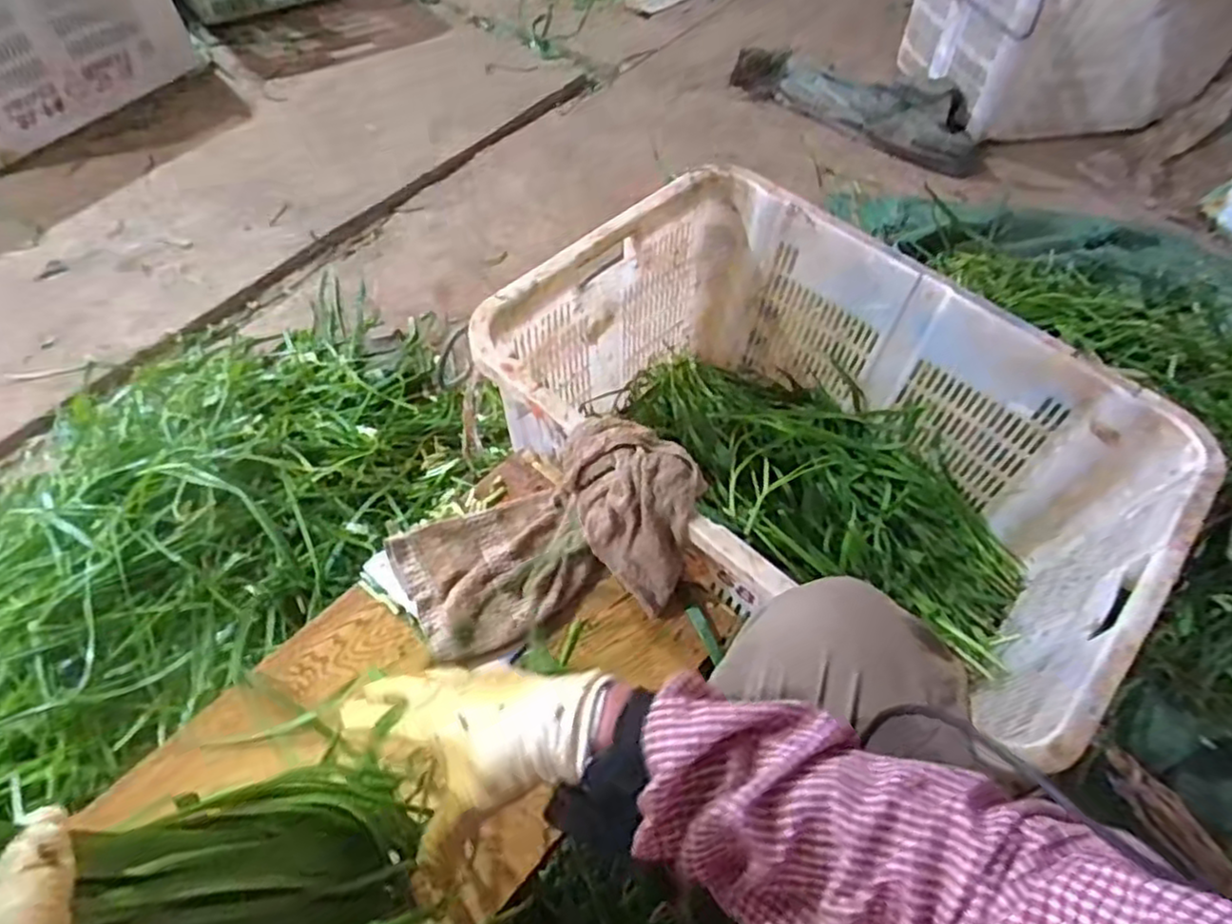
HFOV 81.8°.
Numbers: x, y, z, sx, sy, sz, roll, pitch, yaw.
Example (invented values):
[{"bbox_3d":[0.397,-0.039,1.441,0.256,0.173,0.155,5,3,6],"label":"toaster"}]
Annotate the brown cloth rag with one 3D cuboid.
[{"bbox_3d":[-0.068,0.069,0.677,0.278,0.135,0.159,-14,57,-12],"label":"brown cloth rag"}]

